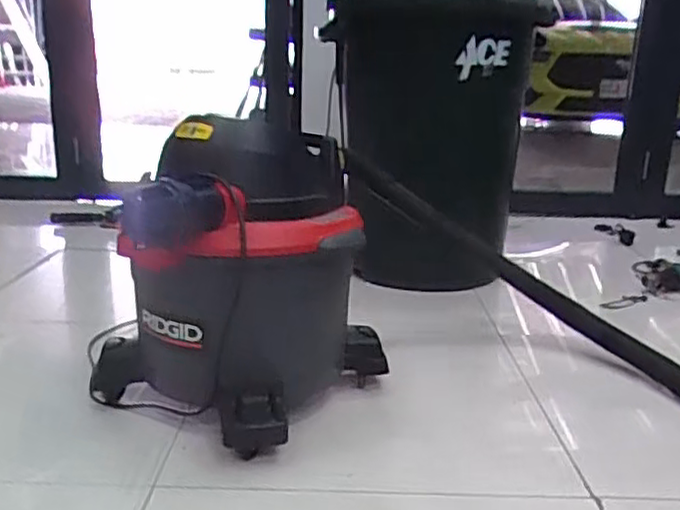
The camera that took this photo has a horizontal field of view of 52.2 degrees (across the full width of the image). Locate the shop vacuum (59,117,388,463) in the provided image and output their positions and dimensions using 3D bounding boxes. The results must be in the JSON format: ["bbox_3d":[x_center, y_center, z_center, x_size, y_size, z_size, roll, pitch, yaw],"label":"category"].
[{"bbox_3d":[-0.161,0.029,1.164,0.409,0.441,0.488,9,15,20],"label":"shop vacuum"}]

